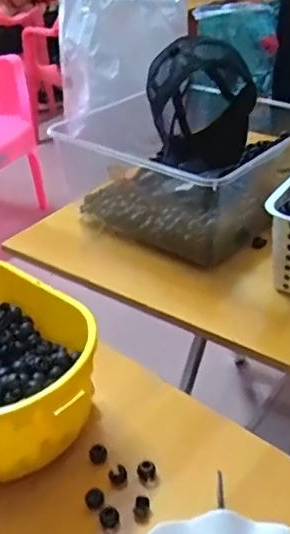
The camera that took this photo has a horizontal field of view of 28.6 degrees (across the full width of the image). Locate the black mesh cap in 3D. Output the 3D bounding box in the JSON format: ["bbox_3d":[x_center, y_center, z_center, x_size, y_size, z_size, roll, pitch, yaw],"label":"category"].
[{"bbox_3d":[0.081,-0.234,0.840,0.151,0.174,0.108,-2,33,1],"label":"black mesh cap"}]

